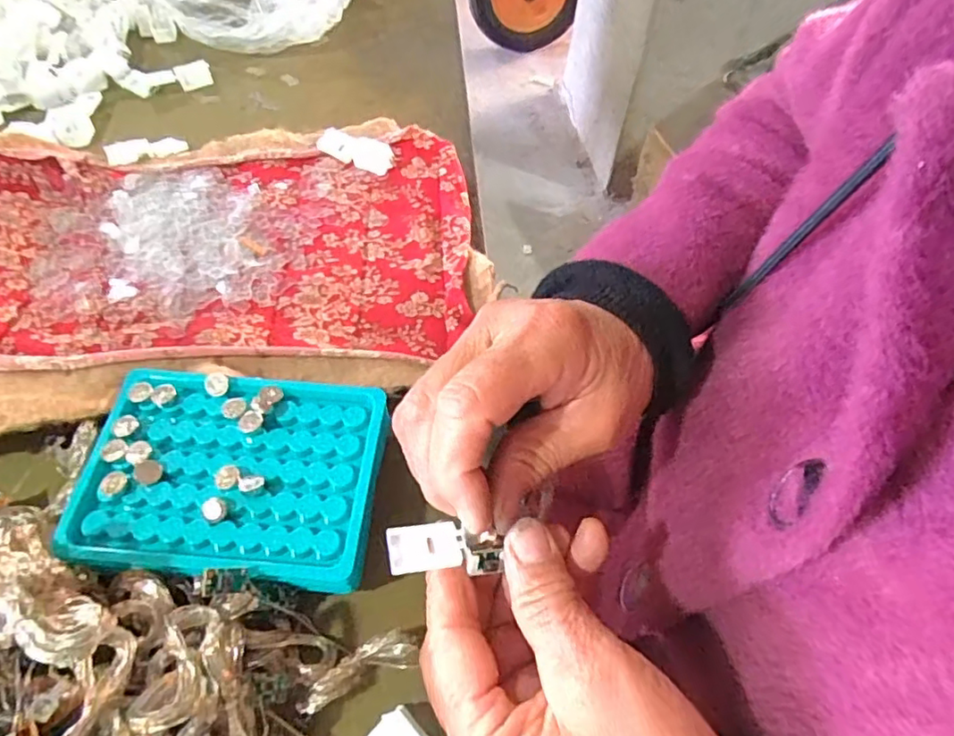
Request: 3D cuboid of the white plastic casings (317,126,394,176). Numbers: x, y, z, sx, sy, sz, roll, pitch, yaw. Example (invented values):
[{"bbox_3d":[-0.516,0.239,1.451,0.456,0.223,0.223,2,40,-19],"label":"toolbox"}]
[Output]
[{"bbox_3d":[-0.086,-0.158,0.430,0.056,0.011,0.025,23,59,13],"label":"white plastic casings"}]

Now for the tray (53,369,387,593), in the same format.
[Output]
[{"bbox_3d":[-0.116,0.051,0.285,0.134,0.028,0.096,4,56,1],"label":"tray"}]

